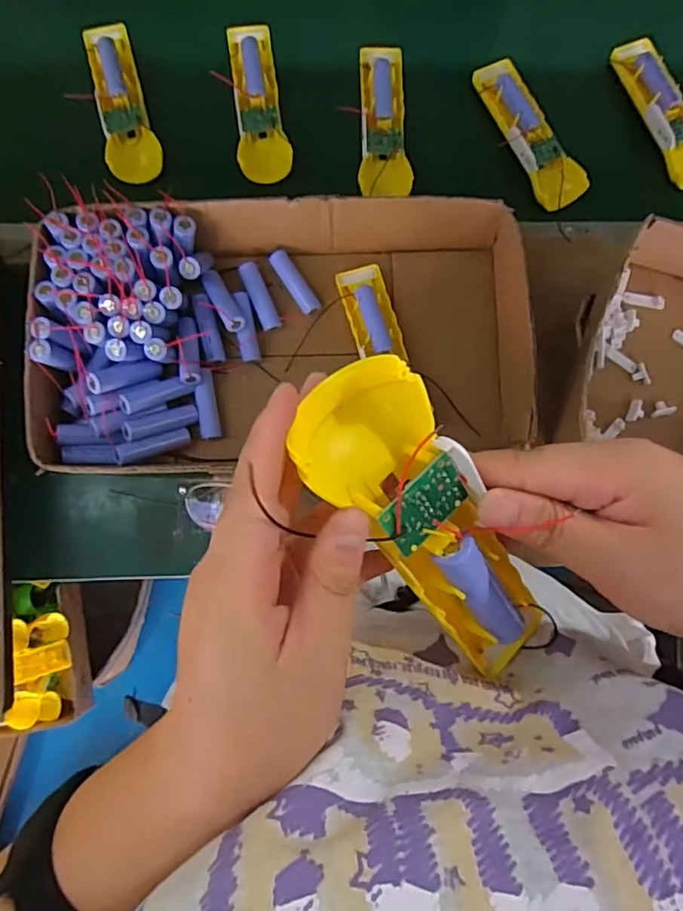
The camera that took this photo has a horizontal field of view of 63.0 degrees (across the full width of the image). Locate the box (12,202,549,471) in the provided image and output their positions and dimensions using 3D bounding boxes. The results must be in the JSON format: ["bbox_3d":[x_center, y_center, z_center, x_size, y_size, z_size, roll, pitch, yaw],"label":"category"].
[{"bbox_3d":[-0.051,-0.109,0.505,0.419,0.078,0.236,-2,84,-4],"label":"box"}]

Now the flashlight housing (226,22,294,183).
[{"bbox_3d":[-0.081,-0.352,0.554,0.051,0.019,0.160,-5,84,-4],"label":"flashlight housing"}]

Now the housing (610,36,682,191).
[{"bbox_3d":[0.335,-0.358,0.576,0.049,0.022,0.168,-26,86,-6],"label":"housing"}]

